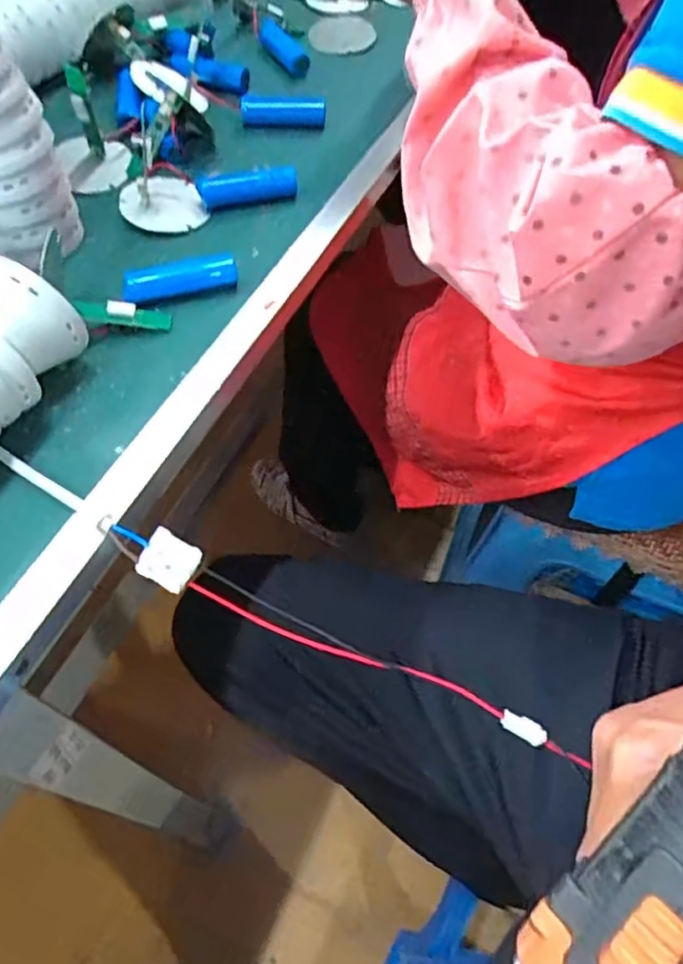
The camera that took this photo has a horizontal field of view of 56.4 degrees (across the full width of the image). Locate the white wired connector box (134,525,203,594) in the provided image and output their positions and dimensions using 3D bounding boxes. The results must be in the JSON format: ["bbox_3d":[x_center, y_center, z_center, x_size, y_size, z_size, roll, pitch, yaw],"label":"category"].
[{"bbox_3d":[-0.084,0.039,0.308,0.027,0.012,0.025,31,70,-5],"label":"white wired connector box"}]

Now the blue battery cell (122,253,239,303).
[{"bbox_3d":[-0.098,-0.124,0.390,0.068,0.018,0.016,-16,58,-12],"label":"blue battery cell"}]

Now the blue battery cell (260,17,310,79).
[{"bbox_3d":[-0.052,-0.387,0.567,0.020,0.020,0.075,-23,60,-16],"label":"blue battery cell"}]

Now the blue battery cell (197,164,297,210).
[{"bbox_3d":[-0.066,-0.209,0.449,0.069,0.015,0.019,-10,57,-8],"label":"blue battery cell"}]

